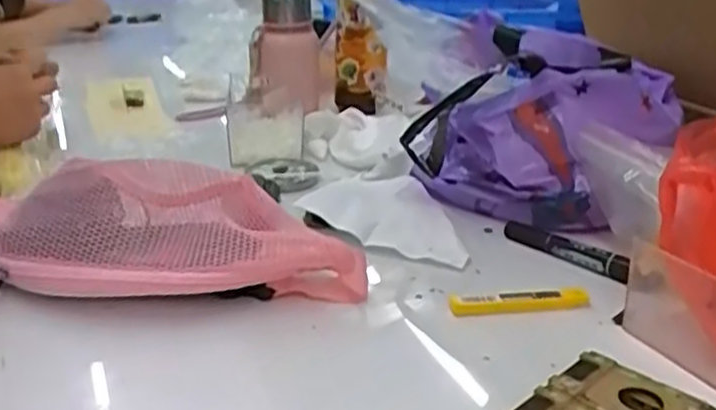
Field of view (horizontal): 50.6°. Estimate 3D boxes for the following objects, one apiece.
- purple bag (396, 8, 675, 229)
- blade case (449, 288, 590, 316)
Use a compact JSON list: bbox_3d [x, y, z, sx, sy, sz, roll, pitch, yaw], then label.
[{"bbox_3d":[0.182,-0.086,0.750,0.229,0.148,0.239,6,22,14],"label":"purple bag"},{"bbox_3d":[0.120,0.069,0.559,0.104,0.012,0.013,-4,23,-9],"label":"blade case"}]

